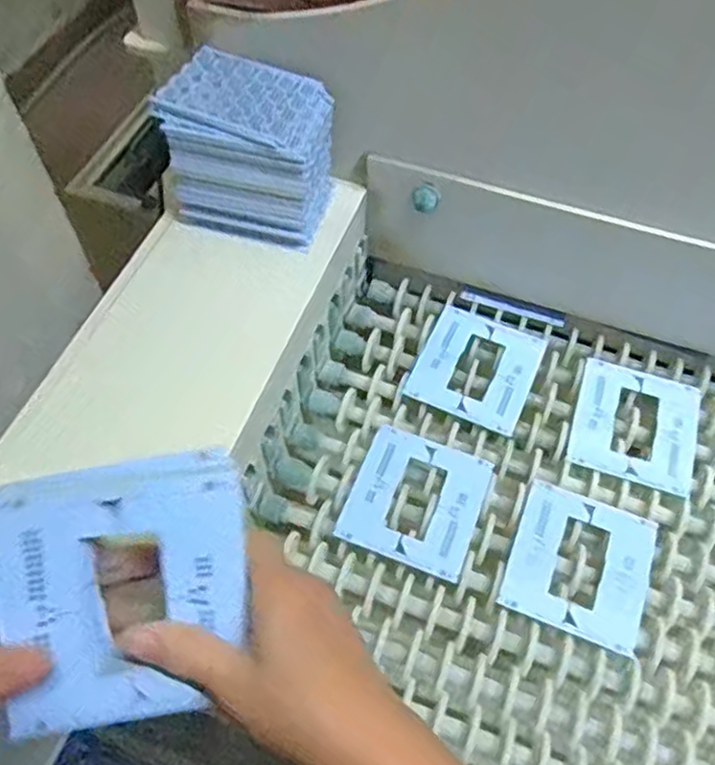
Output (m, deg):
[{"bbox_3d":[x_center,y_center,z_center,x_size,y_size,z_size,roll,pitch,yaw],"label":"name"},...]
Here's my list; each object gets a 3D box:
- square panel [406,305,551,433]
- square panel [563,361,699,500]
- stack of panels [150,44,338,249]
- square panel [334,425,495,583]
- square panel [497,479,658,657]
[{"bbox_3d":[0.110,-0.016,0.626,0.101,0.008,0.113,23,61,11],"label":"square panel"},{"bbox_3d":[0.240,0.035,0.593,0.100,0.004,0.107,18,60,9],"label":"square panel"},{"bbox_3d":[-0.087,-0.183,0.554,0.127,0.102,0.099,10,59,4],"label":"stack of panels"},{"bbox_3d":[0.048,0.094,0.556,0.099,0.008,0.108,19,57,10],"label":"square panel"},{"bbox_3d":[0.171,0.139,0.528,0.099,0.005,0.107,19,61,12],"label":"square panel"}]

